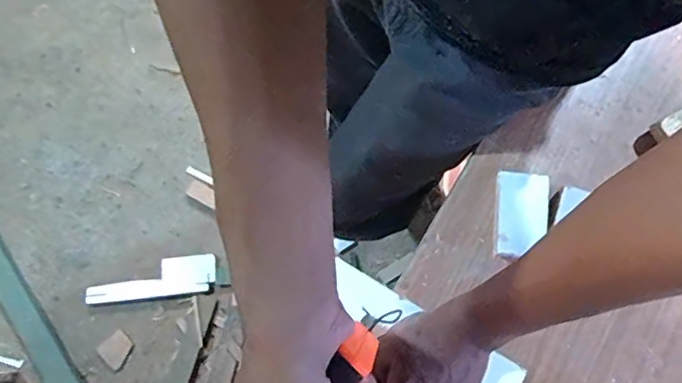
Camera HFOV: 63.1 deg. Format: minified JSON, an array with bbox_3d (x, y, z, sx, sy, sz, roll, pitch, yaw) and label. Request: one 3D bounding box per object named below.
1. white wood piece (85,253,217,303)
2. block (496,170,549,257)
[{"bbox_3d":[-0.416,0.192,1.223,0.277,0.034,0.088,-6,77,-3],"label":"white wood piece"},{"bbox_3d":[0.171,0.022,0.532,0.047,0.022,0.080,8,77,0],"label":"block"}]

